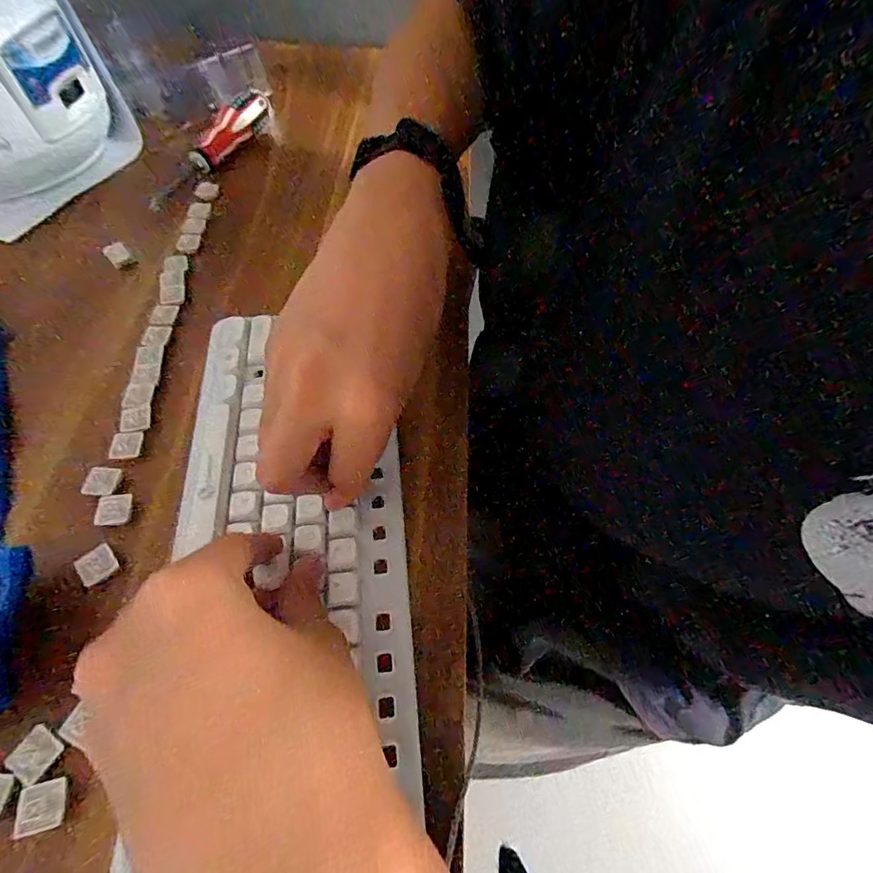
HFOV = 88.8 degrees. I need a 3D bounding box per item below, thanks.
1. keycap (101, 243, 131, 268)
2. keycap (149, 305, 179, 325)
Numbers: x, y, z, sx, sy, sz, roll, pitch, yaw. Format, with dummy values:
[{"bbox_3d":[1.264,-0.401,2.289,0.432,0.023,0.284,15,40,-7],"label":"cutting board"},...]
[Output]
[{"bbox_3d":[-0.268,-0.153,0.374,0.017,0.008,0.018,-33,66,-18],"label":"keycap"},{"bbox_3d":[-0.209,-0.094,0.342,0.020,0.004,0.020,6,60,2],"label":"keycap"}]

